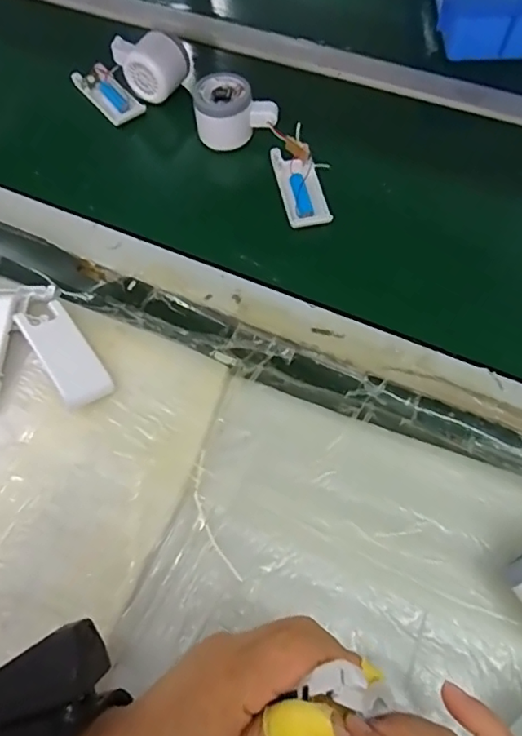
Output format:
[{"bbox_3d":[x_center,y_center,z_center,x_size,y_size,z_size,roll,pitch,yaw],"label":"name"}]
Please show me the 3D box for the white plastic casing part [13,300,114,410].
[{"bbox_3d":[-0.157,-0.011,0.426,0.039,0.010,0.098,-26,65,-30],"label":"white plastic casing part"}]

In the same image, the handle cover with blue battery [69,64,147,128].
[{"bbox_3d":[-0.176,-0.314,0.614,0.040,0.021,0.098,-47,66,8],"label":"handle cover with blue battery"}]

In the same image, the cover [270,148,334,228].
[{"bbox_3d":[0.039,-0.181,0.528,0.041,0.021,0.097,-11,63,-3],"label":"cover"}]

